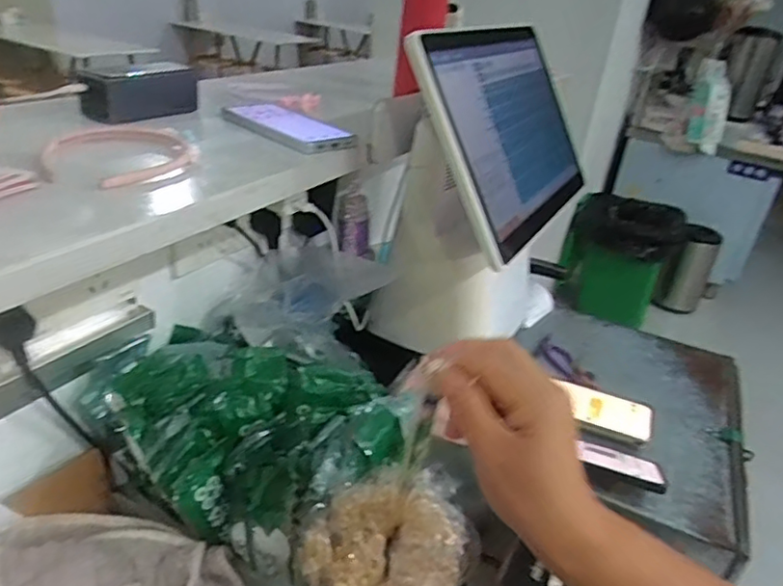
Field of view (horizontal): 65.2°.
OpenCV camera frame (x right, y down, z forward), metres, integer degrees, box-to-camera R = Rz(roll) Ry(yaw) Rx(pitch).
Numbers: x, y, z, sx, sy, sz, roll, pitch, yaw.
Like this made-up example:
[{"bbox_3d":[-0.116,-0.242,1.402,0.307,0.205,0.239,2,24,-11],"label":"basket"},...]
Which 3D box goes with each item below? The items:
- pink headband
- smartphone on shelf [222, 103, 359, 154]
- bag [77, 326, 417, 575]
[{"bbox_3d":[-0.247,-0.127,0.551,0.112,0.013,0.140,18,30,18],"label":"pink headband"},{"bbox_3d":[-0.125,-0.197,0.714,0.089,0.016,0.165,-20,38,-40],"label":"smartphone on shelf"},{"bbox_3d":[-0.132,0.133,0.607,0.278,0.127,0.230,14,29,13],"label":"bag"}]

